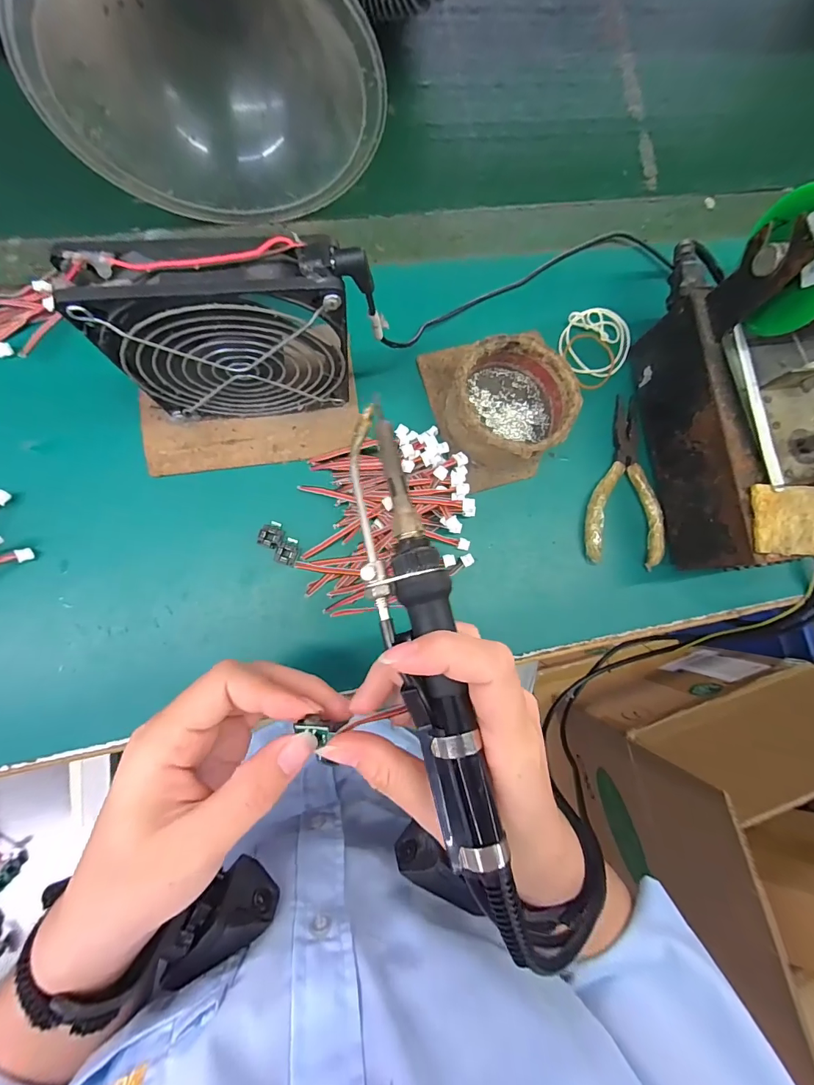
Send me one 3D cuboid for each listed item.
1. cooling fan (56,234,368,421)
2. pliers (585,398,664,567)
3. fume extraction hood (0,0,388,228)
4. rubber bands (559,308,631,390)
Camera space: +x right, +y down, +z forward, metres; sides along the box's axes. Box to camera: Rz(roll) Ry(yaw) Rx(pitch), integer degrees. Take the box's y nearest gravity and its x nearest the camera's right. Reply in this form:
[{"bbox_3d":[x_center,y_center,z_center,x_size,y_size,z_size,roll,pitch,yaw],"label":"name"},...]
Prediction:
[{"bbox_3d":[-0.088,-0.107,0.235,0.124,0.129,0.030,-10,86,-8],"label":"cooling fan"},{"bbox_3d":[0.166,-0.047,0.320,0.059,0.013,0.128,7,84,-7],"label":"pliers"},{"bbox_3d":[-0.109,-0.272,0.242,0.168,0.146,0.099,-11,86,-8],"label":"fume extraction hood"},{"bbox_3d":[0.148,-0.157,0.333,0.055,0.004,0.062,41,81,-2],"label":"rubber bands"}]

